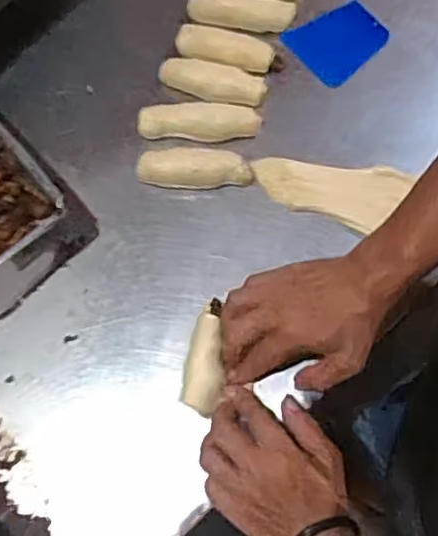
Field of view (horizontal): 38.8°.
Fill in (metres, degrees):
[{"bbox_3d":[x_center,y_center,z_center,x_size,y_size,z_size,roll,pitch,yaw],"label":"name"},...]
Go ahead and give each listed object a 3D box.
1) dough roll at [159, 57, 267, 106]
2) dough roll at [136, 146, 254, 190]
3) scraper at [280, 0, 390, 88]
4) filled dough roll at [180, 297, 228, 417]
[{"bbox_3d":[-0.006,-0.182,0.601,0.102,0.019,0.038,14,70,7],"label":"dough roll"},{"bbox_3d":[-0.023,-0.092,0.570,0.104,0.022,0.033,3,69,3],"label":"dough roll"},{"bbox_3d":[0.121,-0.229,0.623,0.092,0.005,0.077,-37,72,-12],"label":"scraper"},{"bbox_3d":[-0.011,0.072,0.509,0.034,0.032,0.090,7,87,5],"label":"filled dough roll"}]

